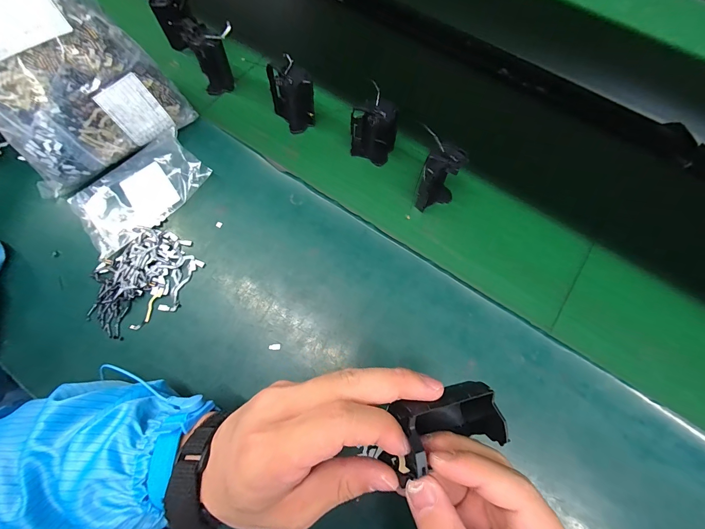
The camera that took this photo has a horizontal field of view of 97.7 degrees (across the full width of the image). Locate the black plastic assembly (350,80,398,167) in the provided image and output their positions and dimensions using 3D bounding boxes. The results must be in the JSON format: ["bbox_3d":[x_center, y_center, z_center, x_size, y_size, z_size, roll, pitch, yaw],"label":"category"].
[{"bbox_3d":[0.026,-0.157,0.360,0.044,0.067,0.040,32,74,11],"label":"black plastic assembly"}]

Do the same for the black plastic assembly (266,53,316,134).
[{"bbox_3d":[-0.073,-0.209,0.378,0.041,0.065,0.055,-36,74,-10],"label":"black plastic assembly"}]

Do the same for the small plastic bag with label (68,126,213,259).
[{"bbox_3d":[-0.246,-0.089,0.352,0.142,0.027,0.091,-41,75,-12],"label":"small plastic bag with label"}]

